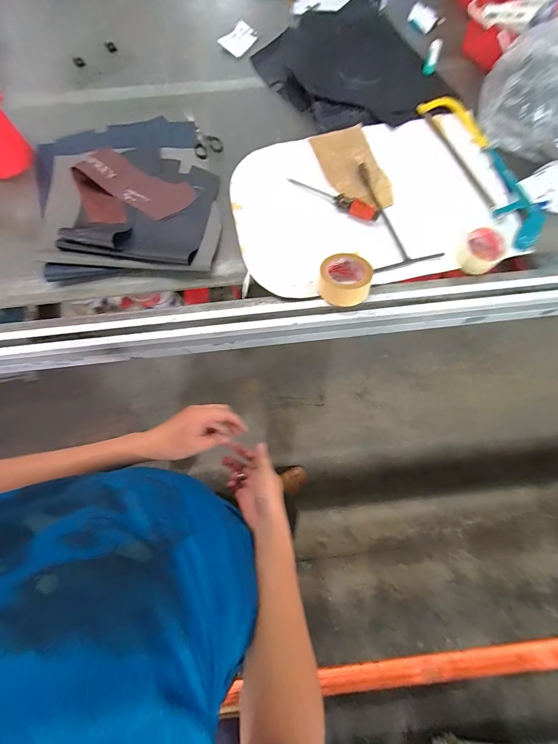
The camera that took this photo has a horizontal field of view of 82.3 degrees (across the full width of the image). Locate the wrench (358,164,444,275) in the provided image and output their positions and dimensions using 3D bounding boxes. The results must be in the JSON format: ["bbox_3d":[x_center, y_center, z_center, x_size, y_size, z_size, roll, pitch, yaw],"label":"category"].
[{"bbox_3d":[0.254,-0.368,0.739,0.156,0.013,0.277,-15,77,-2],"label":"wrench"}]

